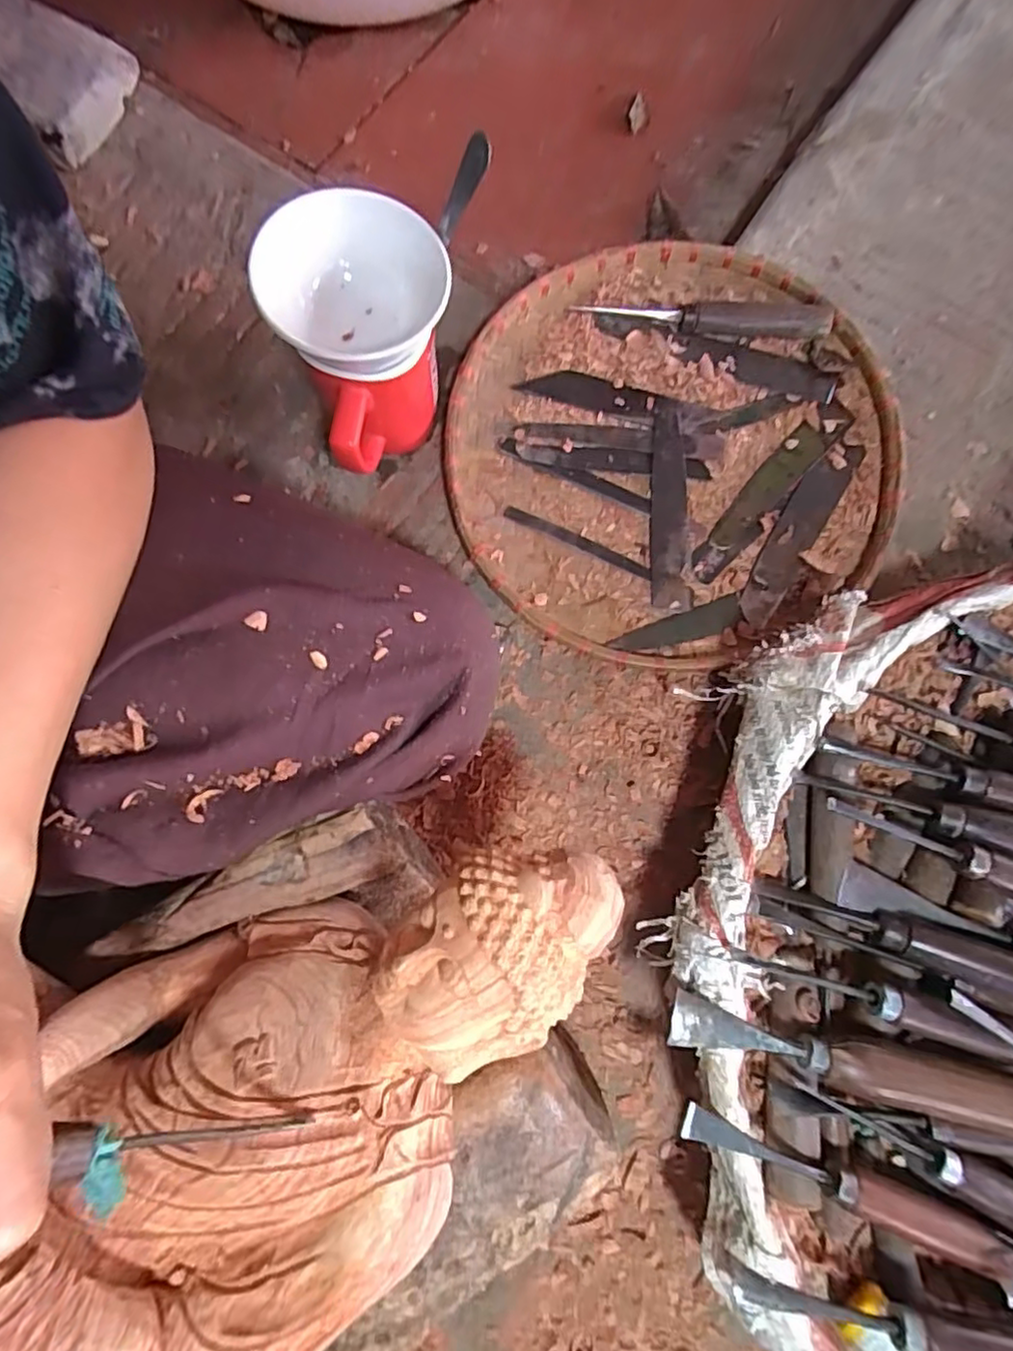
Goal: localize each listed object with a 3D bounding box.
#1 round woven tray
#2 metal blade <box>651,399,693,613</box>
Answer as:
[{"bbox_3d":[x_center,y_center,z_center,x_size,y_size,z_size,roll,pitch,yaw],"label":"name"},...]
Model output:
[{"bbox_3d":[0.112,-0.148,0.422,0.294,0.048,0.279,0,81,-1],"label":"round woven tray"},{"bbox_3d":[0.109,-0.113,0.423,0.024,0.004,0.146,0,83,2],"label":"metal blade"}]

